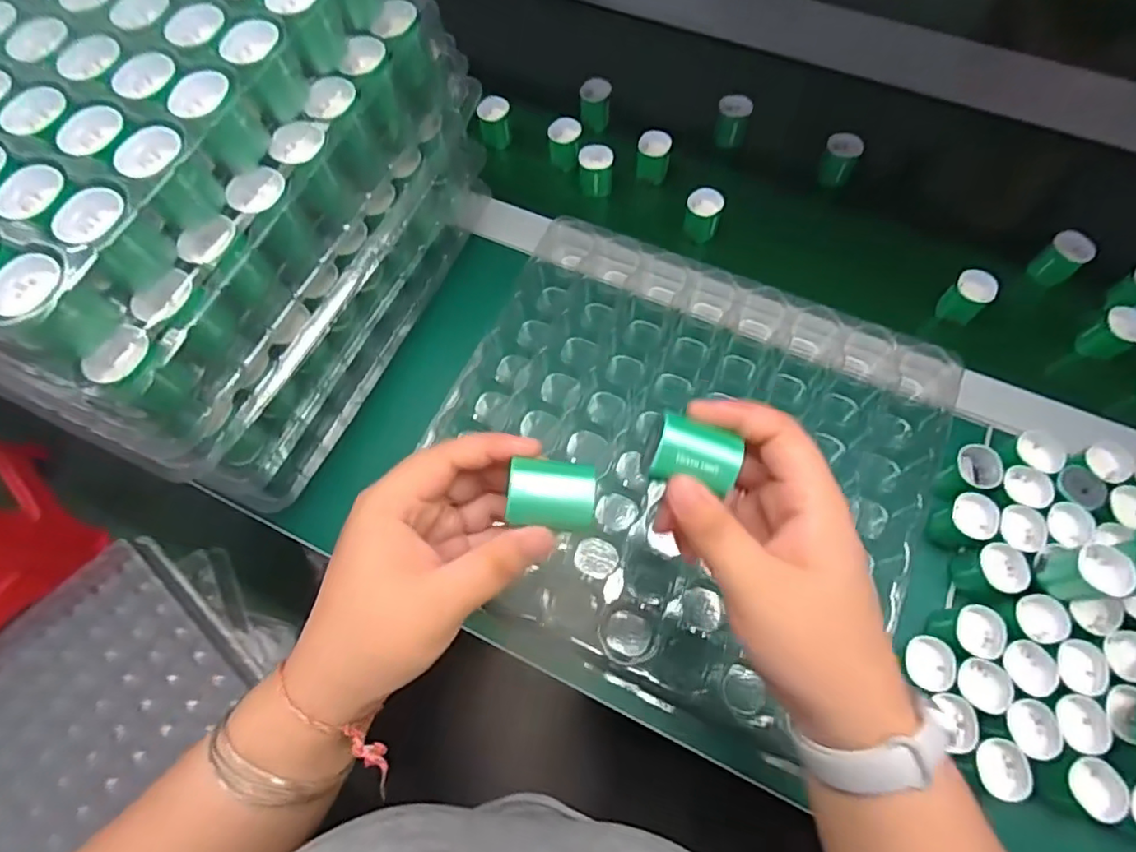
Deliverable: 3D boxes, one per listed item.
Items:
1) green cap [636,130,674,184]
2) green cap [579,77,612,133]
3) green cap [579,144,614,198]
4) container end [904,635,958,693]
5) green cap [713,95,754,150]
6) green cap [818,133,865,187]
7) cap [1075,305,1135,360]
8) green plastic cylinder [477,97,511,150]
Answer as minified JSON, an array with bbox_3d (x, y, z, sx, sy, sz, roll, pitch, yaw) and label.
[{"bbox_3d":[0.079,-0.248,0.545,0.030,0.031,0.029,0,68,1],"label":"green cap"},{"bbox_3d":[0.027,-0.311,0.577,0.028,0.041,0.026,0,68,1],"label":"green cap"},{"bbox_3d":[0.026,-0.234,0.544,0.030,0.032,0.034,6,68,4],"label":"green cap"},{"bbox_3d":[0.219,0.147,0.364,0.024,0.025,0.031,7,68,4],"label":"container end"},{"bbox_3d":[0.155,-0.288,0.562,0.029,0.038,0.032,17,69,8],"label":"green cap"},{"bbox_3d":[0.247,-0.242,0.538,0.030,0.031,0.036,27,71,11],"label":"green cap"},{"bbox_3d":[0.424,-0.071,0.460,0.031,0.034,0.029,0,68,1],"label":"cap"},{"bbox_3d":[-0.070,-0.290,0.569,0.029,0.036,0.027,-7,68,-2],"label":"green plastic cylinder"}]

